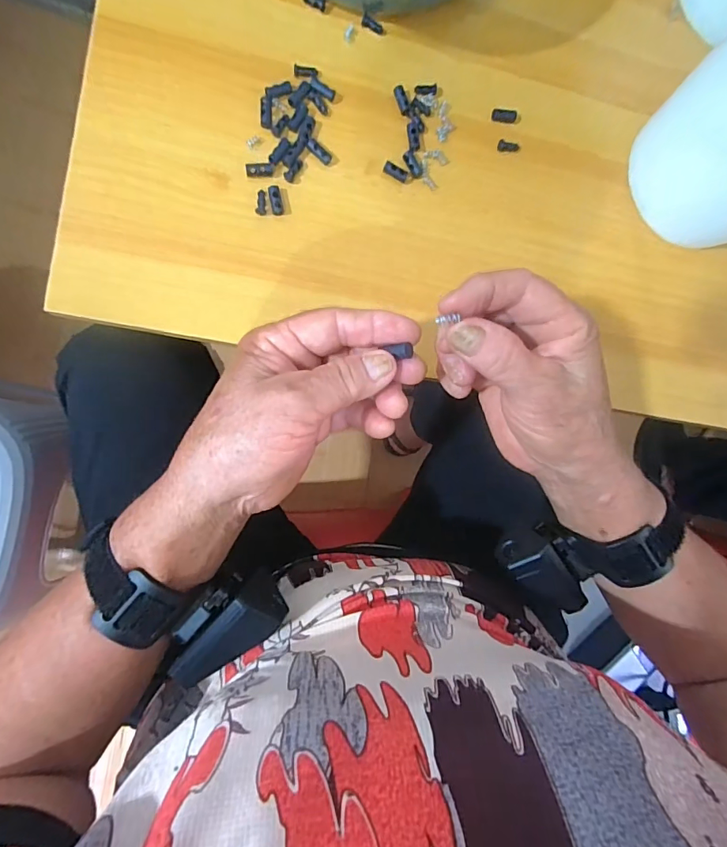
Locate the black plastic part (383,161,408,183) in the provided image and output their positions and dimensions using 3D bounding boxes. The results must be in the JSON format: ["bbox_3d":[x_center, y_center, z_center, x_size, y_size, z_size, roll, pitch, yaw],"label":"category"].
[{"bbox_3d":[0.024,-0.182,0.321,0.018,0.005,0.008,21,84,-12],"label":"black plastic part"}]

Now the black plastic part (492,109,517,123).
[{"bbox_3d":[0.108,-0.236,0.340,0.019,0.005,0.009,3,88,-13],"label":"black plastic part"}]

